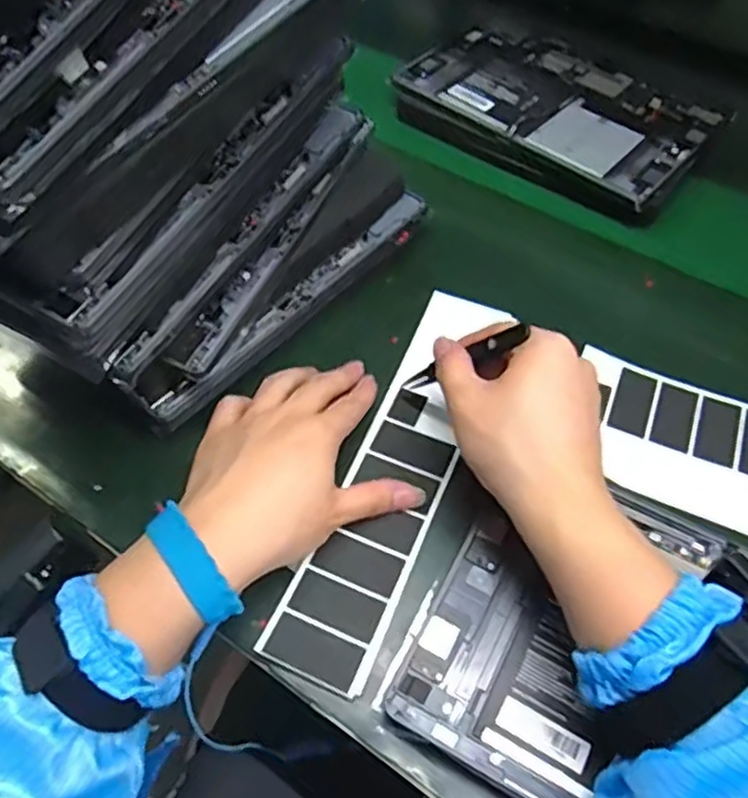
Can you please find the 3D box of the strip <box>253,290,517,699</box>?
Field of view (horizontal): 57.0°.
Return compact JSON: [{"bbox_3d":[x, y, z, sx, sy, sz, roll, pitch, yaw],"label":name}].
[{"bbox_3d":[0.019,0.038,0.425,0.059,0.006,0.273,20,58,11],"label":"strip"}]

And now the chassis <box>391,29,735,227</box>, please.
[{"bbox_3d":[0.158,-0.253,0.608,0.256,0.023,0.158,32,61,20],"label":"chassis"}]

